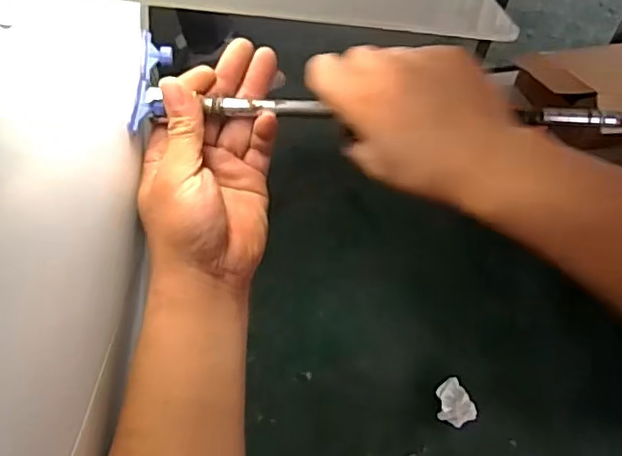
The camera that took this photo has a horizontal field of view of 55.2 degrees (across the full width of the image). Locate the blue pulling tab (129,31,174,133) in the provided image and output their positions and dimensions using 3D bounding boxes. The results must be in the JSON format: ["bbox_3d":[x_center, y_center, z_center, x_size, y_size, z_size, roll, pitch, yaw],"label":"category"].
[{"bbox_3d":[-0.111,-0.103,0.417,0.020,0.015,0.087,1,52,-4],"label":"blue pulling tab"}]

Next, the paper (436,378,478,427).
[{"bbox_3d":[0.248,0.296,1.014,0.062,0.023,0.088,8,50,-1],"label":"paper"}]

